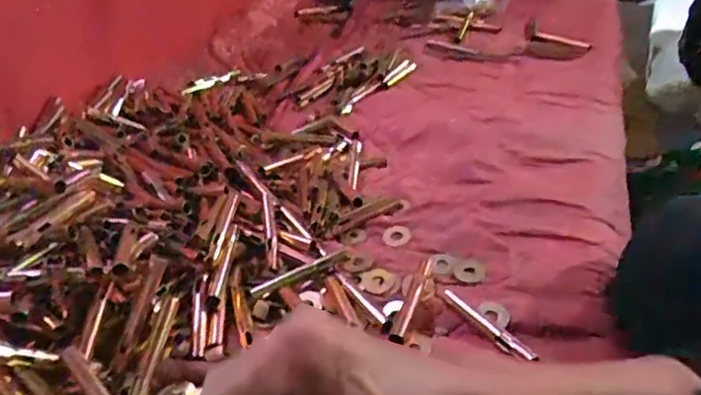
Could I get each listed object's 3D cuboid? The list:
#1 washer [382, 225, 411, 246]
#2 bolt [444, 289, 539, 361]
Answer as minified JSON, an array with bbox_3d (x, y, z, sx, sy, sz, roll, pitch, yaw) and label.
[{"bbox_3d":[0.042,0.034,0.511,0.024,0.004,0.026,-11,44,11],"label":"washer"},{"bbox_3d":[0.096,0.090,0.398,0.011,0.013,0.084,-22,38,-24],"label":"bolt"}]

